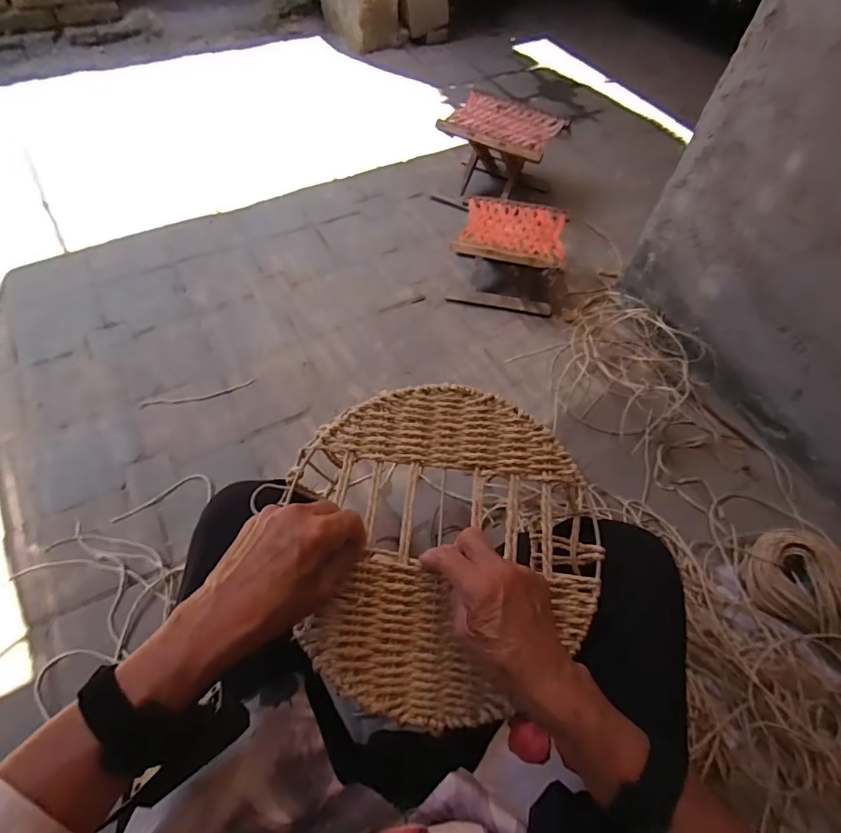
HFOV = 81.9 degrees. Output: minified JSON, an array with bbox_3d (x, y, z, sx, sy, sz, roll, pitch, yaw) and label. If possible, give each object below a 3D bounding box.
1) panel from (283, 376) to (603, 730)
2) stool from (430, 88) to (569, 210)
[{"bbox_3d":[0.028,0.107,0.427,0.259,0.008,0.278,2,72,-6],"label":"panel"},{"bbox_3d":[0.239,-0.796,1.498,0.311,0.236,0.292,26,58,14],"label":"stool"}]

